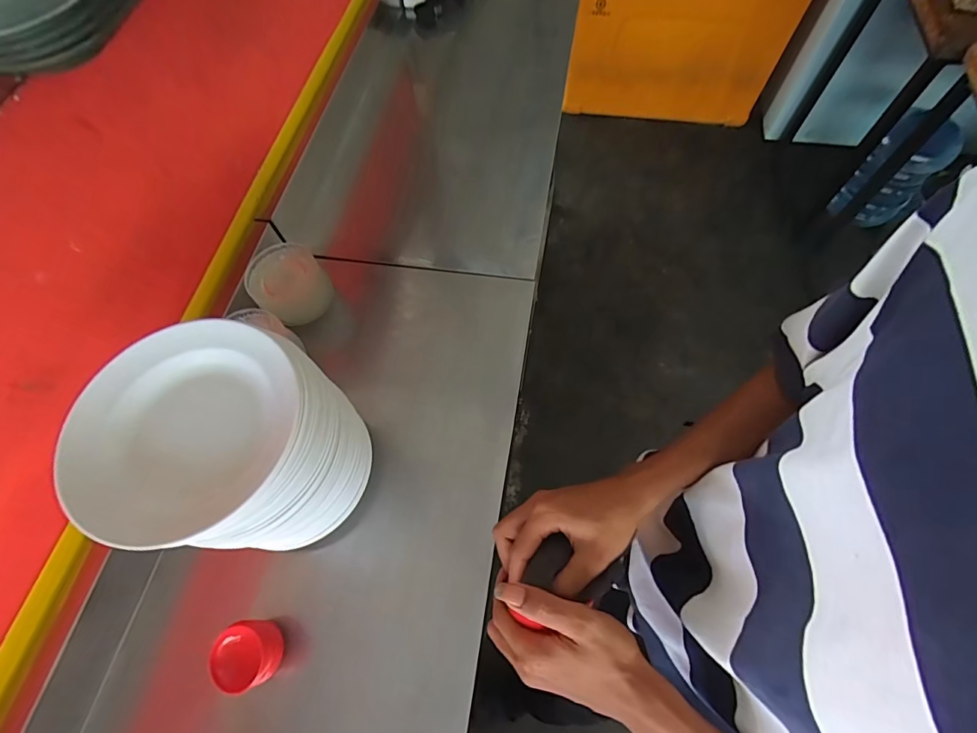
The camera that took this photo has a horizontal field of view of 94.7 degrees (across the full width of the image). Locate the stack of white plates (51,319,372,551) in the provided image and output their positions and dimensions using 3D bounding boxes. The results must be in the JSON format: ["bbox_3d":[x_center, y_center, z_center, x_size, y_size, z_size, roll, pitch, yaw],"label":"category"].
[{"bbox_3d":[-0.280,0.103,0.530,0.178,0.262,0.211,25,68,14],"label":"stack of white plates"}]

